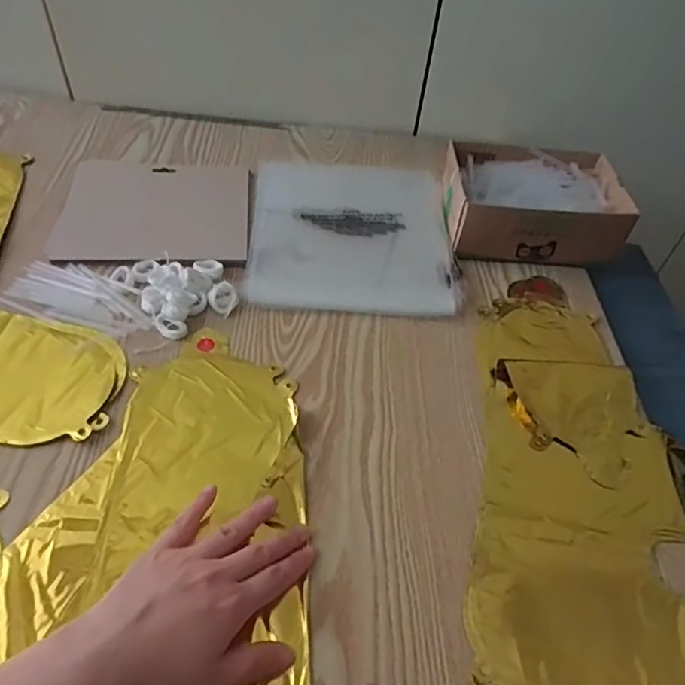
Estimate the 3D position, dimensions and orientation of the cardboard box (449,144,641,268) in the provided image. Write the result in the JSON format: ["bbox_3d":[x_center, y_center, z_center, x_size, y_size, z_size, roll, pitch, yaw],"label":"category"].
[{"bbox_3d":[0.207,-0.154,0.624,0.188,0.061,0.139,1,50,-5],"label":"cardboard box"}]

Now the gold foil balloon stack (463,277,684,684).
[{"bbox_3d":[0.200,0.108,0.443,0.197,0.015,0.426,8,50,1],"label":"gold foil balloon stack"}]

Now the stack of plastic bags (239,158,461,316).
[{"bbox_3d":[0.009,-0.134,0.625,0.209,0.014,0.255,2,50,-4],"label":"stack of plastic bags"}]

